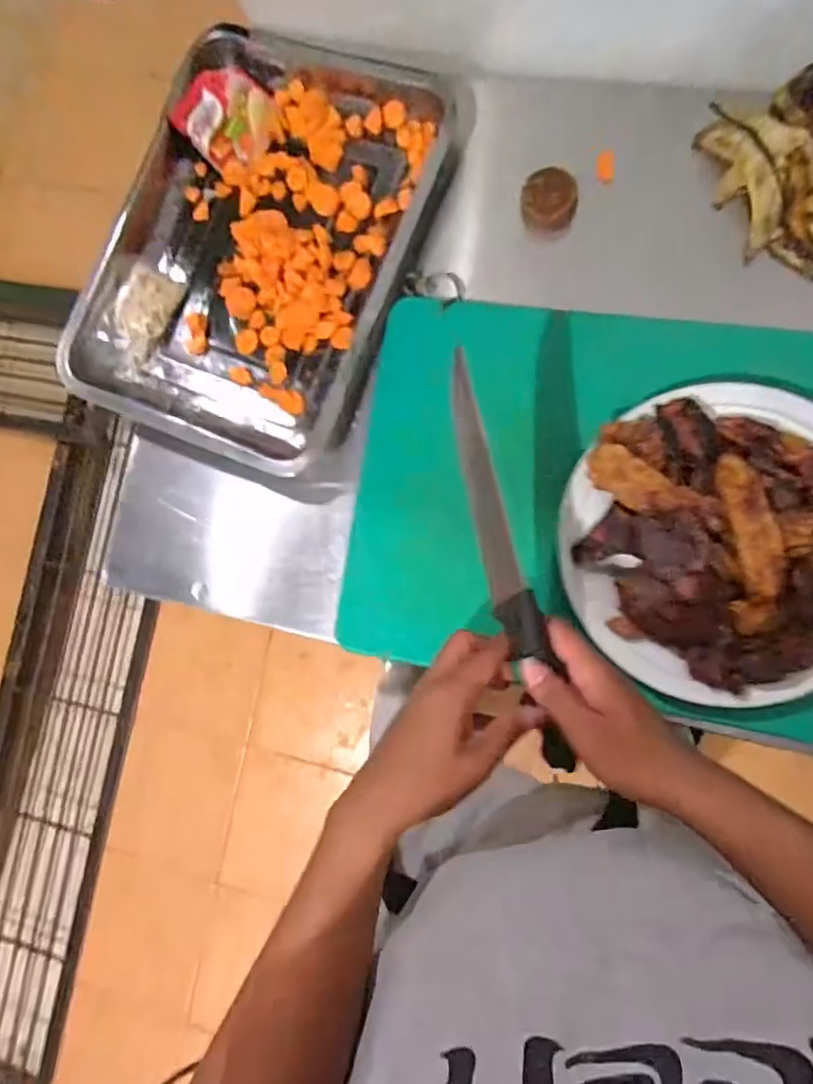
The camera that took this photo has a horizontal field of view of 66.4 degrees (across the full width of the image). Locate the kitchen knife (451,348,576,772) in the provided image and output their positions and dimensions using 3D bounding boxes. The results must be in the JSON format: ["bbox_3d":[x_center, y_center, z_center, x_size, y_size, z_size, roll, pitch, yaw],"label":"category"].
[{"bbox_3d":[0.063,0.020,0.386,0.026,0.027,0.262,-15,100,9],"label":"kitchen knife"}]

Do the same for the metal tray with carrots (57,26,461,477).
[{"bbox_3d":[-0.129,-0.251,0.530,0.254,0.048,0.343,24,94,8],"label":"metal tray with carrots"}]

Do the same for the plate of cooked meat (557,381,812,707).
[{"bbox_3d":[0.223,0.001,0.425,0.212,0.056,0.219,0,91,9],"label":"plate of cooked meat"}]

